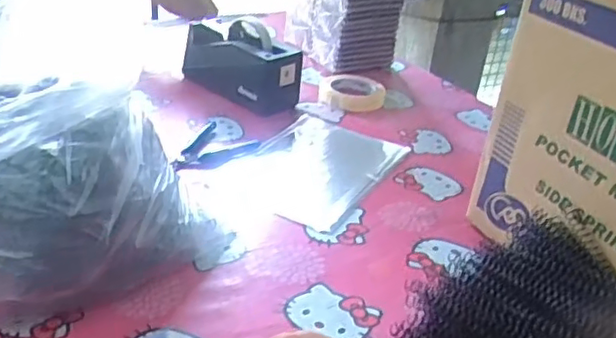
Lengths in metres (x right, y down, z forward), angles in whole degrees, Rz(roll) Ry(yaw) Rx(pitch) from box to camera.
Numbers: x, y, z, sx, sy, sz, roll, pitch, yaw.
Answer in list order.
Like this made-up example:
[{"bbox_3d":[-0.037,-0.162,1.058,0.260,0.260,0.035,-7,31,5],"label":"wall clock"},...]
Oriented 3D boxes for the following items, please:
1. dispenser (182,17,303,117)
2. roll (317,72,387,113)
[{"bbox_3d":[-0.107,-0.171,1.012,0.204,0.099,0.082,31,37,35],"label":"dispenser"},{"bbox_3d":[0.074,-0.128,1.067,0.107,0.021,0.111,5,30,-3],"label":"roll"}]

